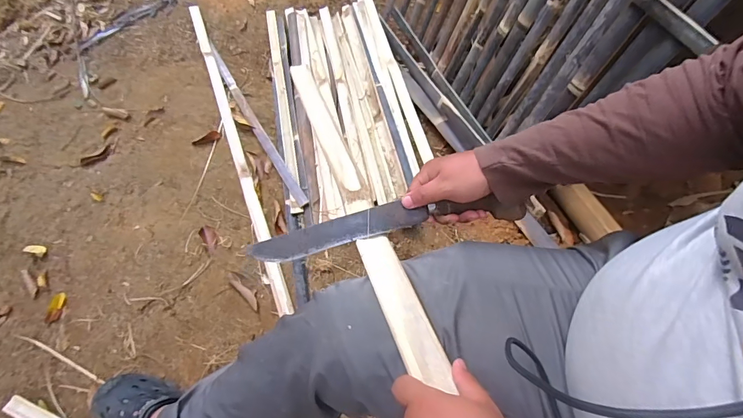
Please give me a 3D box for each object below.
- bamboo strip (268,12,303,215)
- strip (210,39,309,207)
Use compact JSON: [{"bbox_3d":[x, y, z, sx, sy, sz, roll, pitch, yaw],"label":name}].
[{"bbox_3d":[-0.278,-0.351,1.215,0.039,0.020,0.856,-12,61,-3],"label":"bamboo strip"},{"bbox_3d":[-0.362,-0.282,1.174,0.032,0.018,0.738,-29,63,-12],"label":"strip"}]

